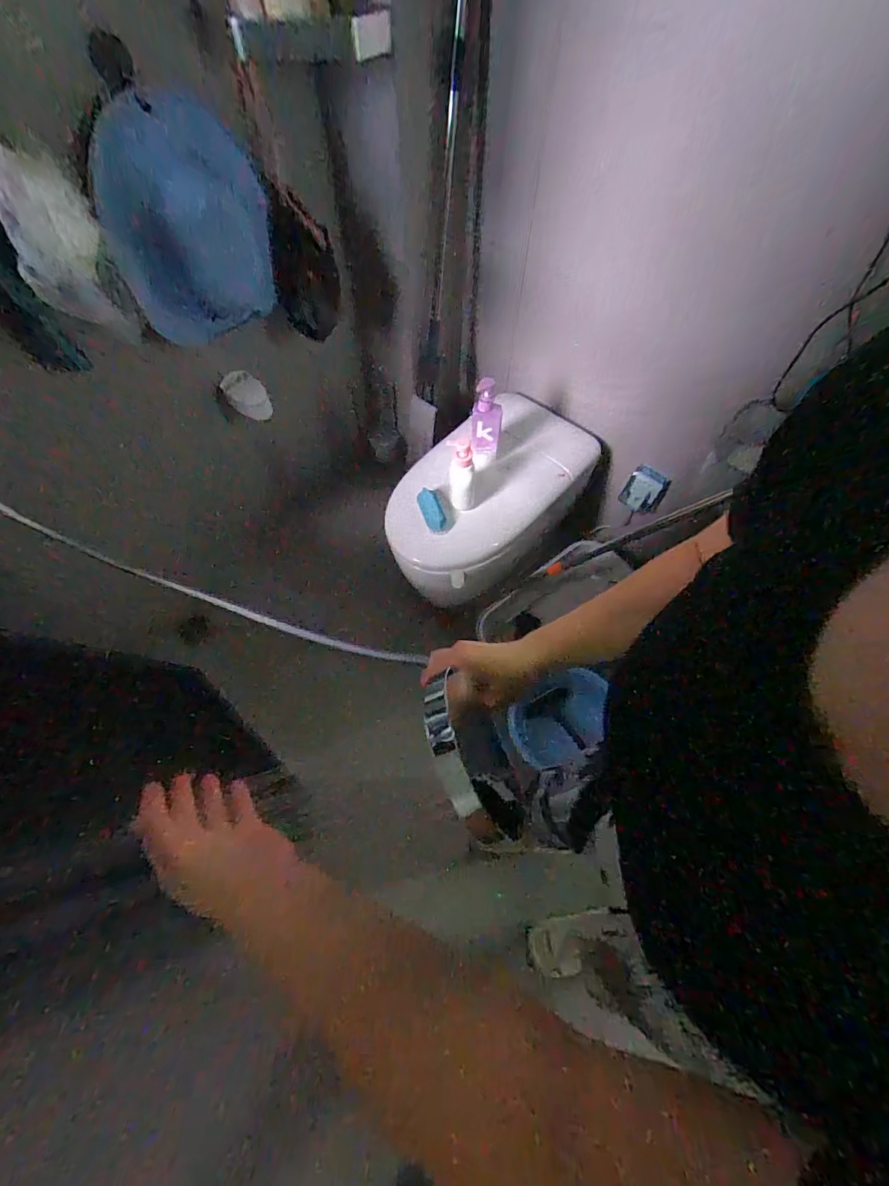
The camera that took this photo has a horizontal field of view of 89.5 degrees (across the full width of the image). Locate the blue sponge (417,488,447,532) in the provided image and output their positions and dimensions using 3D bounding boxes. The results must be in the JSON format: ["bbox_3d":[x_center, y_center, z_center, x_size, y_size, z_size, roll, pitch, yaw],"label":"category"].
[{"bbox_3d":[-0.036,-0.227,1.211,0.059,0.021,0.122,-17,78,-10],"label":"blue sponge"}]

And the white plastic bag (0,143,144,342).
[{"bbox_3d":[-0.639,-0.575,0.749,0.131,0.251,0.094,-25,65,-14],"label":"white plastic bag"}]

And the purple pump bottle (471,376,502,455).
[{"bbox_3d":[0.112,-0.456,1.196,0.074,0.230,0.055,6,62,2],"label":"purple pump bottle"}]

